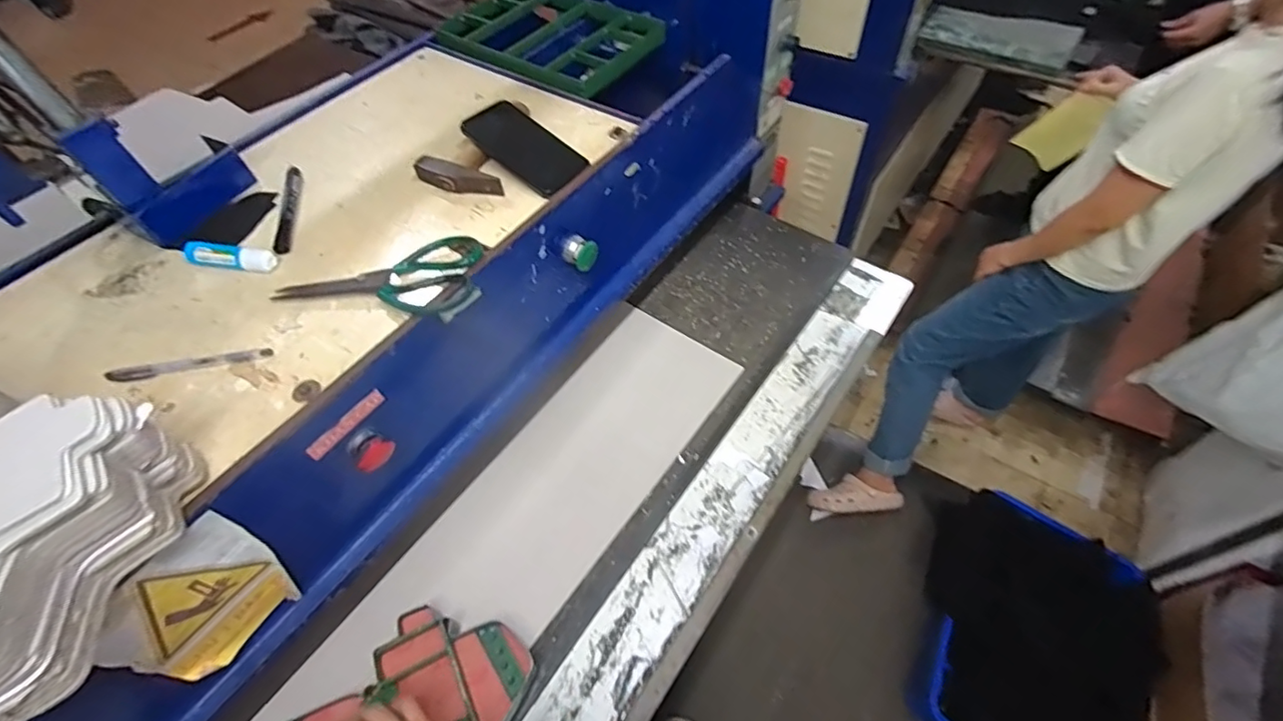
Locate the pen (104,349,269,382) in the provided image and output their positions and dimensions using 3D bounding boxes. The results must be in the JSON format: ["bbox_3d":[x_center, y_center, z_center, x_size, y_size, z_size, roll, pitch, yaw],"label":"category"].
[{"bbox_3d":[-0.428,0.002,0.527,0.146,0.010,0.016,-11,55,-3],"label":"pen"}]

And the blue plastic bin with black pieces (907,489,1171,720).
[{"bbox_3d":[0.900,0.602,1.243,0.464,0.338,0.607,27,61,21],"label":"blue plastic bin with black pieces"}]

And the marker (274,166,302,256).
[{"bbox_3d":[-0.415,-0.179,0.656,0.016,0.018,0.154,-11,55,-4],"label":"marker"}]

